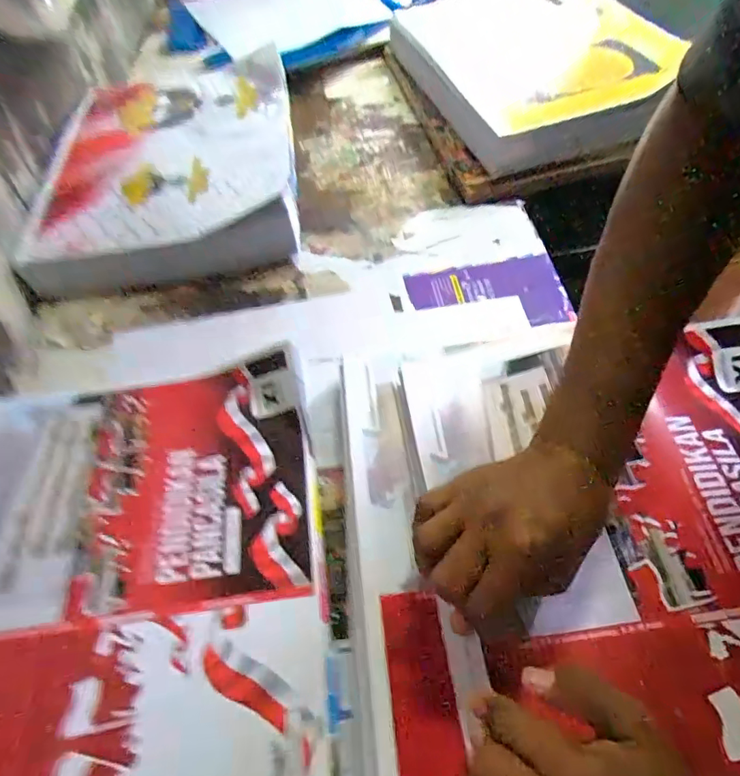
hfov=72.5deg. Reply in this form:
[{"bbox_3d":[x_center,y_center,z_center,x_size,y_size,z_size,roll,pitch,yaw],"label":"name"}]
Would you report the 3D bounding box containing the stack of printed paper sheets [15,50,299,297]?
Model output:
[{"bbox_3d":[-0.276,-0.334,0.716,0.324,0.068,0.464,-9,56,-3],"label":"stack of printed paper sheets"}]

